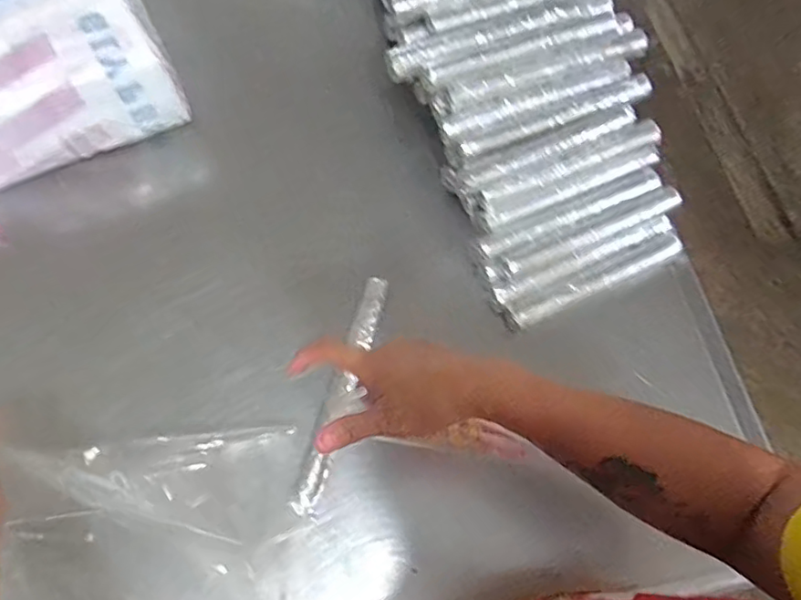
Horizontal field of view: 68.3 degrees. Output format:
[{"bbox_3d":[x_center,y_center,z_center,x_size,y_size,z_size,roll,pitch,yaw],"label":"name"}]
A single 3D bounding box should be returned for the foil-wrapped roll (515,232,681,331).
[{"bbox_3d":[0.215,-0.021,0.638,0.207,0.020,0.024,-26,70,-12],"label":"foil-wrapped roll"}]

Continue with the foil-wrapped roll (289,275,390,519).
[{"bbox_3d":[-0.054,0.085,0.577,0.031,0.024,0.239,16,68,5],"label":"foil-wrapped roll"}]

